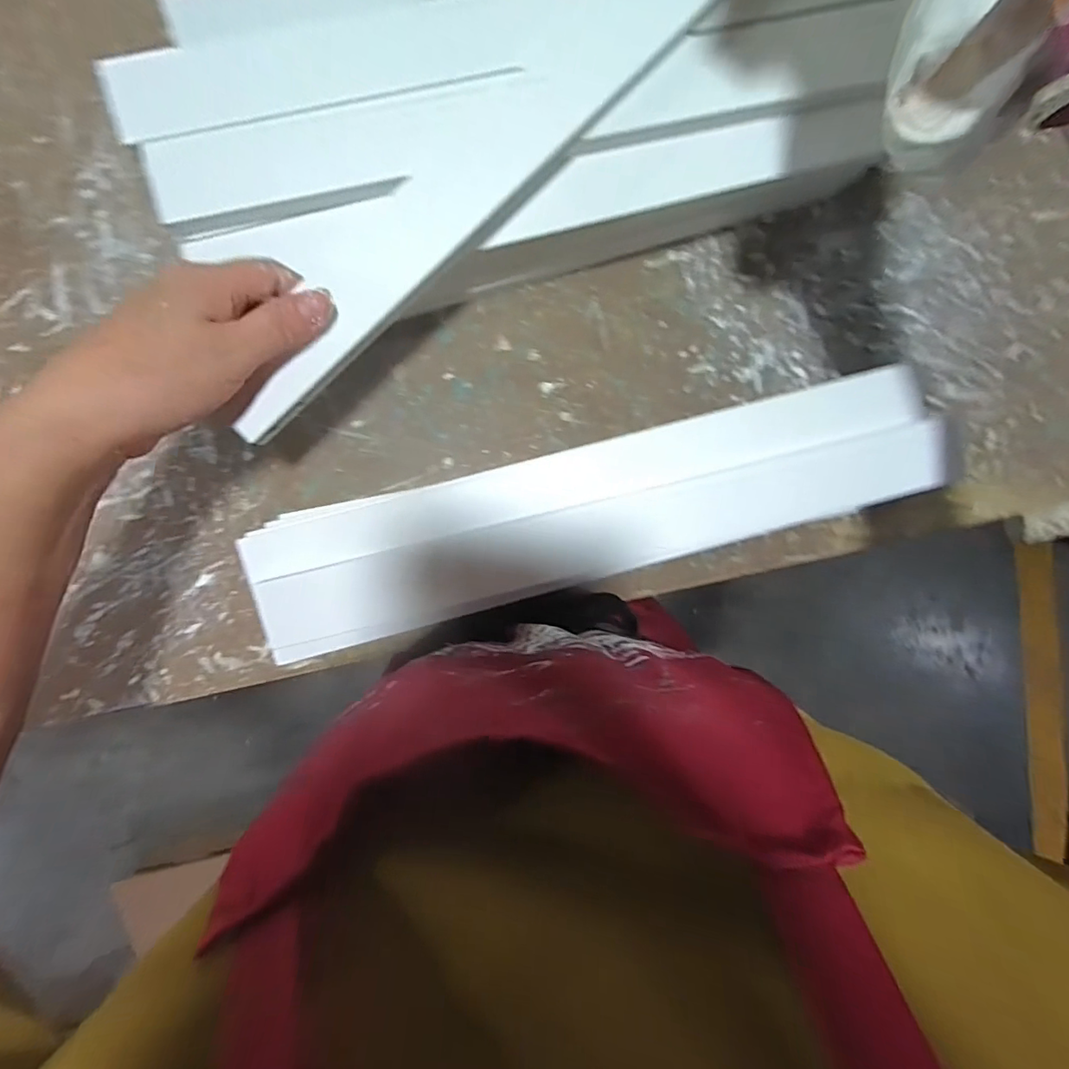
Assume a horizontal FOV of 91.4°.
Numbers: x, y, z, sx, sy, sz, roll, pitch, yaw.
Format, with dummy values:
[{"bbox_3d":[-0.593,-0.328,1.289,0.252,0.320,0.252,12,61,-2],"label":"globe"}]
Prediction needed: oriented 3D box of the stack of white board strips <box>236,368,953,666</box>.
[{"bbox_3d":[0.040,-0.016,0.321,0.418,0.019,0.090,-14,80,-2],"label":"stack of white board strips"}]

